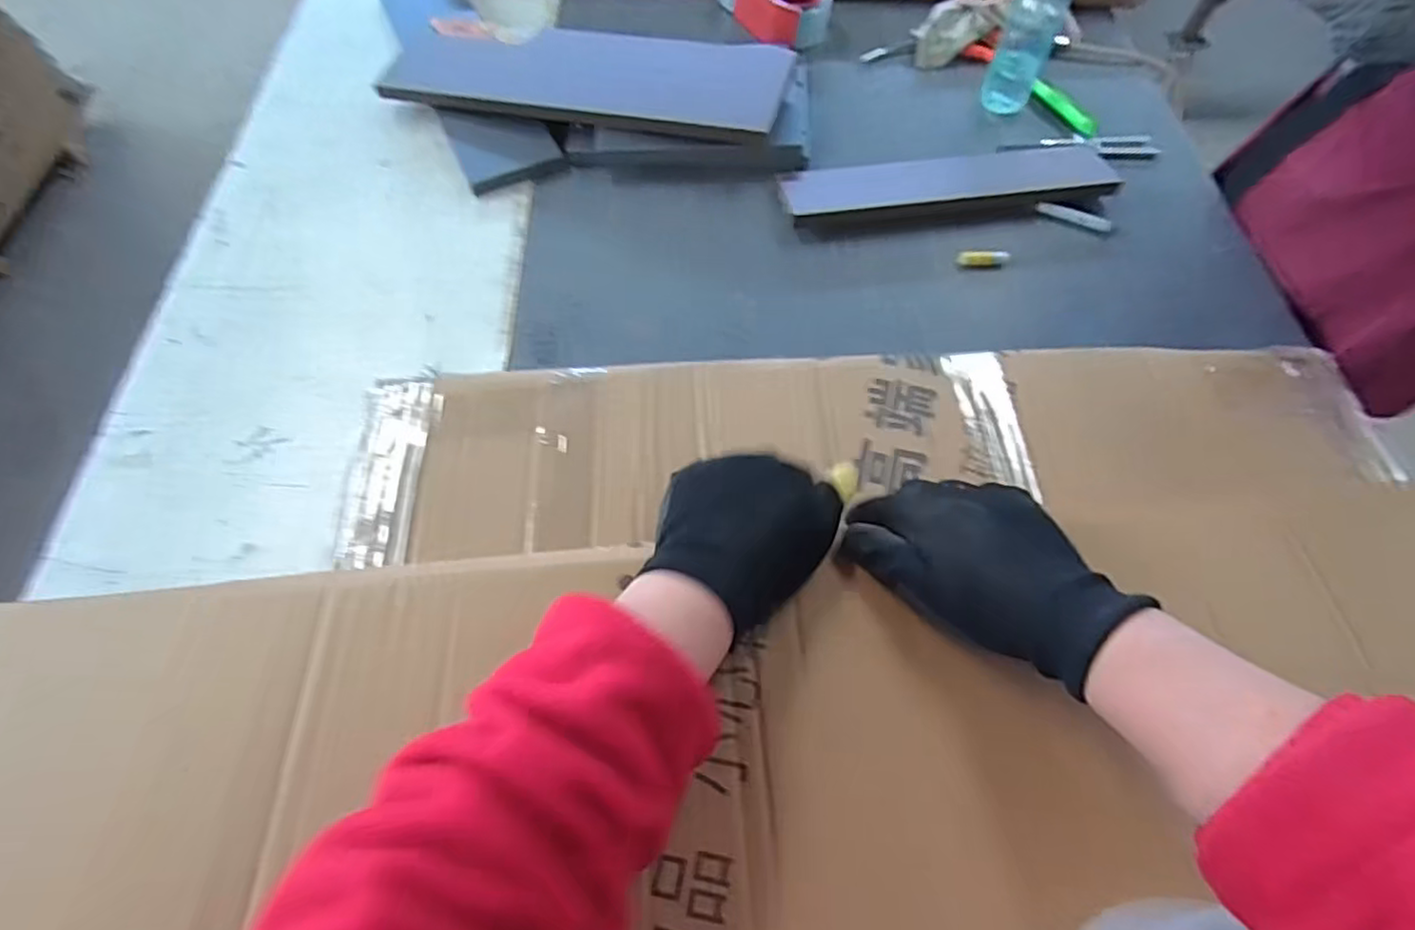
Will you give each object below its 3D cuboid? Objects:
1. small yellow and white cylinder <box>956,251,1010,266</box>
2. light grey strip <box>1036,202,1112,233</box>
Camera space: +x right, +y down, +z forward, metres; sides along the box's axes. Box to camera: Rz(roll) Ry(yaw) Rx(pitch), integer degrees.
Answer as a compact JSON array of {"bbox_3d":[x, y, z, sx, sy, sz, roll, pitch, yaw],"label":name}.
[{"bbox_3d":[0.305,-0.227,0.724,0.054,0.020,0.016,3,63,2],"label":"small yellow and white cylinder"},{"bbox_3d":[0.427,-0.289,0.763,0.084,0.010,0.011,22,65,12],"label":"light grey strip"}]

